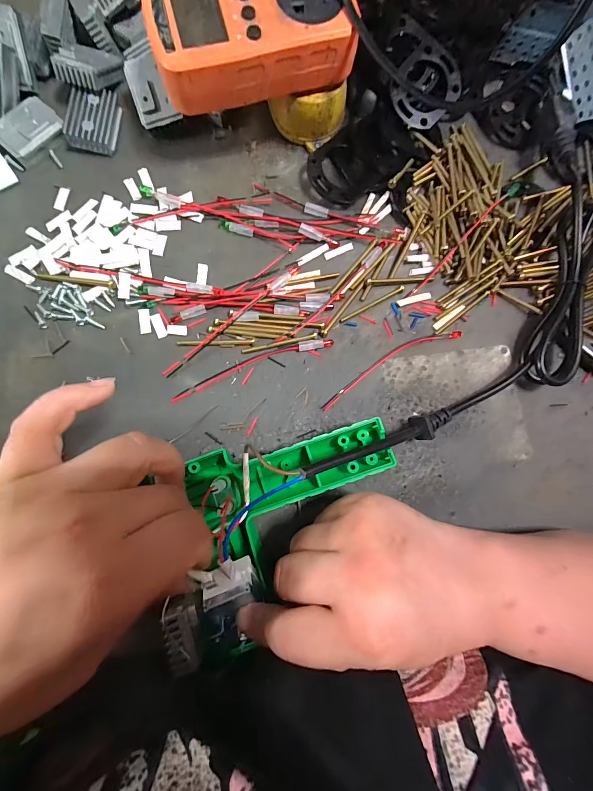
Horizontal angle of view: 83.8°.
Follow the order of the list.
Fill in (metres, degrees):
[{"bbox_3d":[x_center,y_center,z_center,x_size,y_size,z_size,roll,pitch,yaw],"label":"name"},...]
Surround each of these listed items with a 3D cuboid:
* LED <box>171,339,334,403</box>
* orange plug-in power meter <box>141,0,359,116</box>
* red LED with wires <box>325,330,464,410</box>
[{"bbox_3d":[-0.032,-0.022,0.242,0.122,0.004,0.012,-20,85,-6],"label":"LED"},{"bbox_3d":[-0.030,-0.234,0.212,0.122,0.031,0.065,-18,85,-6],"label":"orange plug-in power meter"},{"bbox_3d":[0.070,-0.025,0.249,0.120,0.004,0.016,-29,86,-7],"label":"red LED with wires"}]

